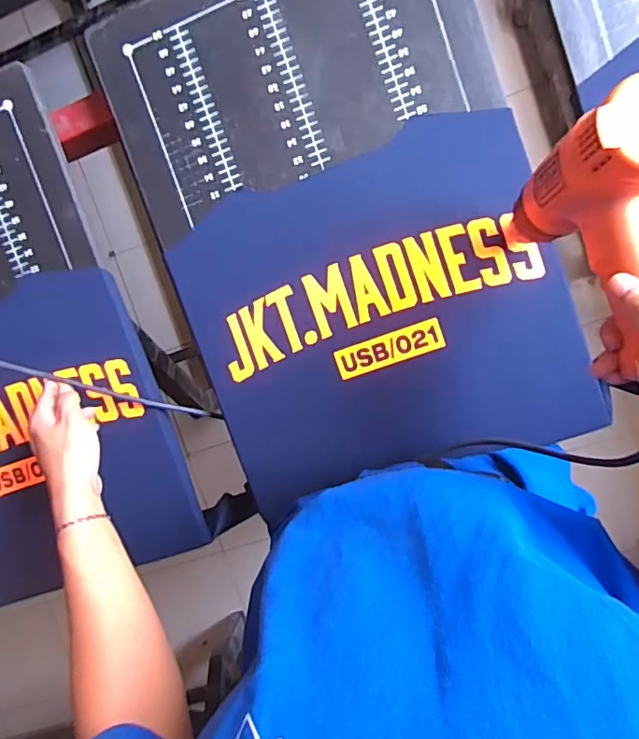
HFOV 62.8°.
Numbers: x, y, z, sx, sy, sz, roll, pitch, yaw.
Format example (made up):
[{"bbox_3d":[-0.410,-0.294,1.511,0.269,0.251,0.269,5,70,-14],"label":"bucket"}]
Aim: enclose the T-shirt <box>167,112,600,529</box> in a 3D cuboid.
[{"bbox_3d":[0.072,-0.055,0.570,0.405,0.015,0.344,-19,93,9],"label":"T-shirt"}]

